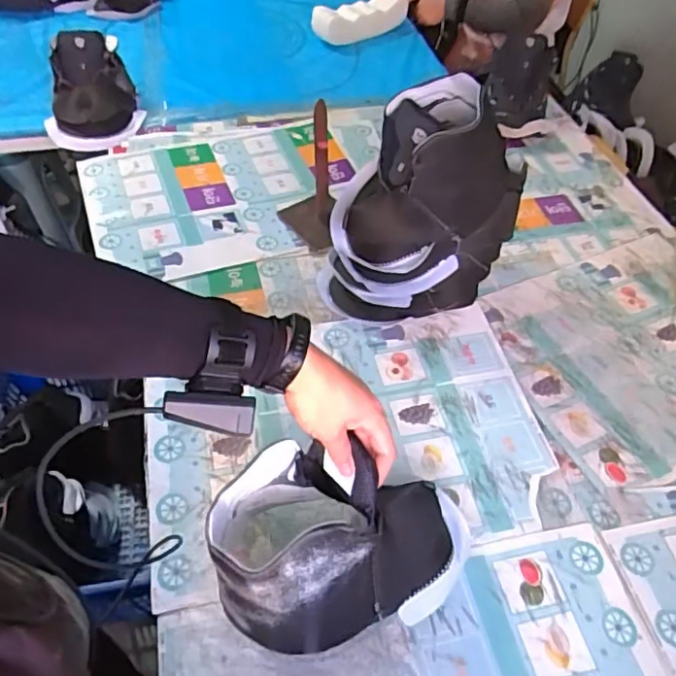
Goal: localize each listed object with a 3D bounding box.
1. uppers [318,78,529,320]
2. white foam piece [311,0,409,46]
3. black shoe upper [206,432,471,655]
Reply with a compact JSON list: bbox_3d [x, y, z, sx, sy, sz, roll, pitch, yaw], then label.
[{"bbox_3d":[0.129,-0.187,0.877,0.282,0.325,0.169,11,49,4],"label":"uppers"},{"bbox_3d":[0.067,-0.879,1.625,0.307,0.099,0.108,-32,59,-26],"label":"white foam piece"},{"bbox_3d":[0.016,0.188,0.590,0.274,0.154,0.170,-12,51,-15],"label":"black shoe upper"}]

